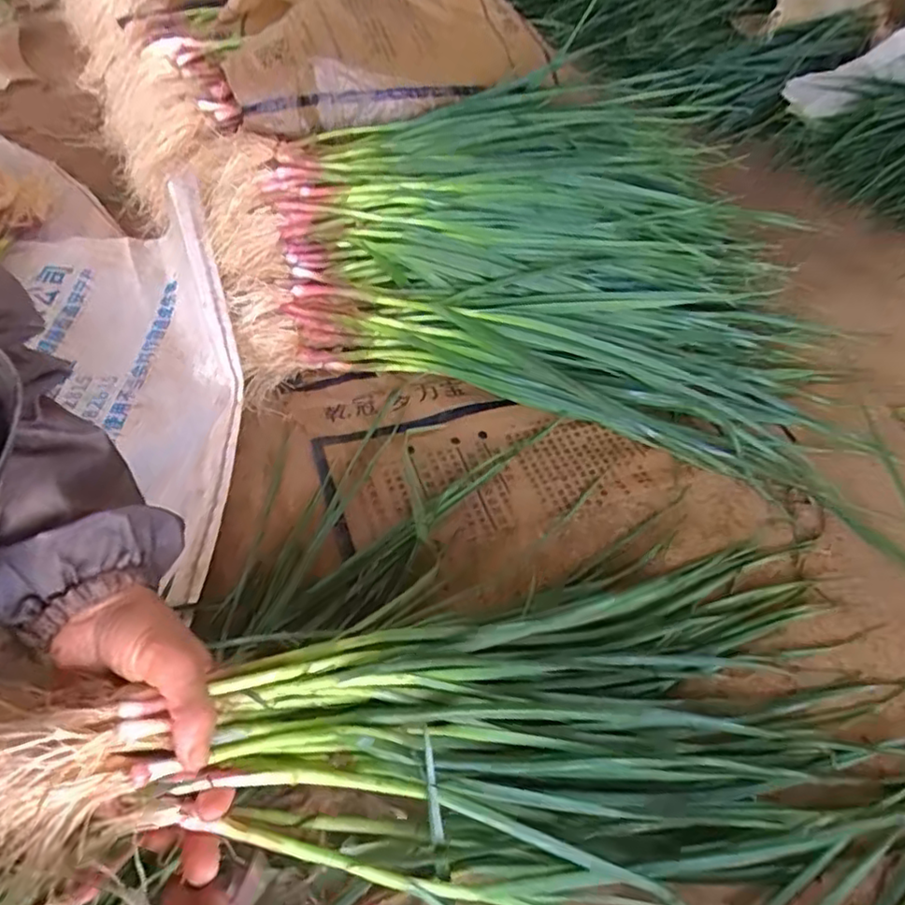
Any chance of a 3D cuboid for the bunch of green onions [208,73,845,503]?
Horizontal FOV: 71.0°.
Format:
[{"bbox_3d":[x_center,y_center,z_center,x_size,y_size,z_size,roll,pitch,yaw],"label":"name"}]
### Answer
[{"bbox_3d":[0.093,-0.263,0.777,0.723,0.166,0.522,11,49,3],"label":"bunch of green onions"}]

